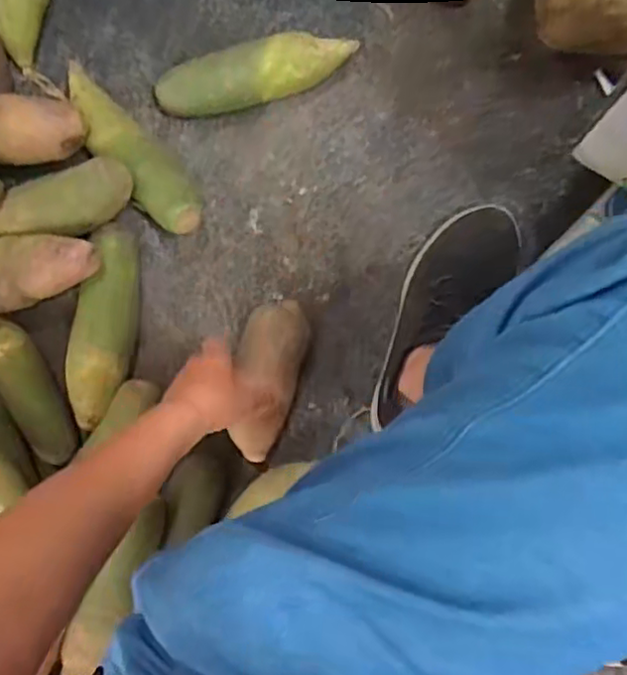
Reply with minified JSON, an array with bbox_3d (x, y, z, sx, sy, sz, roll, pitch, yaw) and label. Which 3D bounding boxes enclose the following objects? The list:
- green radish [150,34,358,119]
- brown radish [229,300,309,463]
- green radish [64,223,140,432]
[{"bbox_3d":[-0.059,-0.261,0.636,0.198,0.055,0.051,-14,88,10],"label":"green radish"},{"bbox_3d":[-0.044,0.042,0.627,0.053,0.061,0.155,11,99,10],"label":"brown radish"},{"bbox_3d":[-0.223,-0.012,0.665,0.063,0.051,0.203,5,91,10],"label":"green radish"}]

